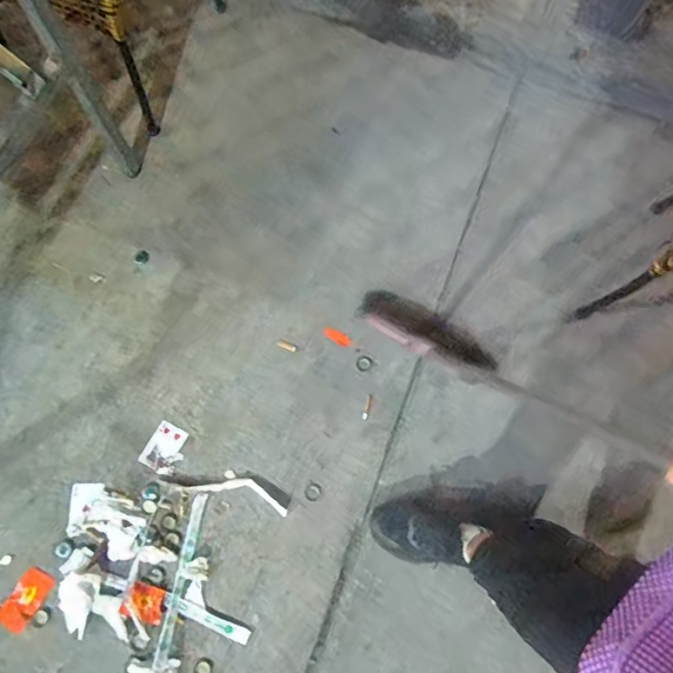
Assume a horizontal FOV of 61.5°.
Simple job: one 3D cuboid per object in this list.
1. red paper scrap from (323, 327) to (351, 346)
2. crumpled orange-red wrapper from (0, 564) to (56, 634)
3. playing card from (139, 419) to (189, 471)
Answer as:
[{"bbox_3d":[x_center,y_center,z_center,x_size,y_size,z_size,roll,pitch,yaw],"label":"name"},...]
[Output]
[{"bbox_3d":[0.001,0.000,1.137,0.059,0.006,0.023,30,74,8],"label":"red paper scrap"},{"bbox_3d":[-0.535,0.452,0.977,0.057,0.008,0.098,29,74,7],"label":"crumpled orange-red wrapper"},{"bbox_3d":[-0.329,0.208,1.072,0.062,0.004,0.086,29,74,7],"label":"playing card"}]

